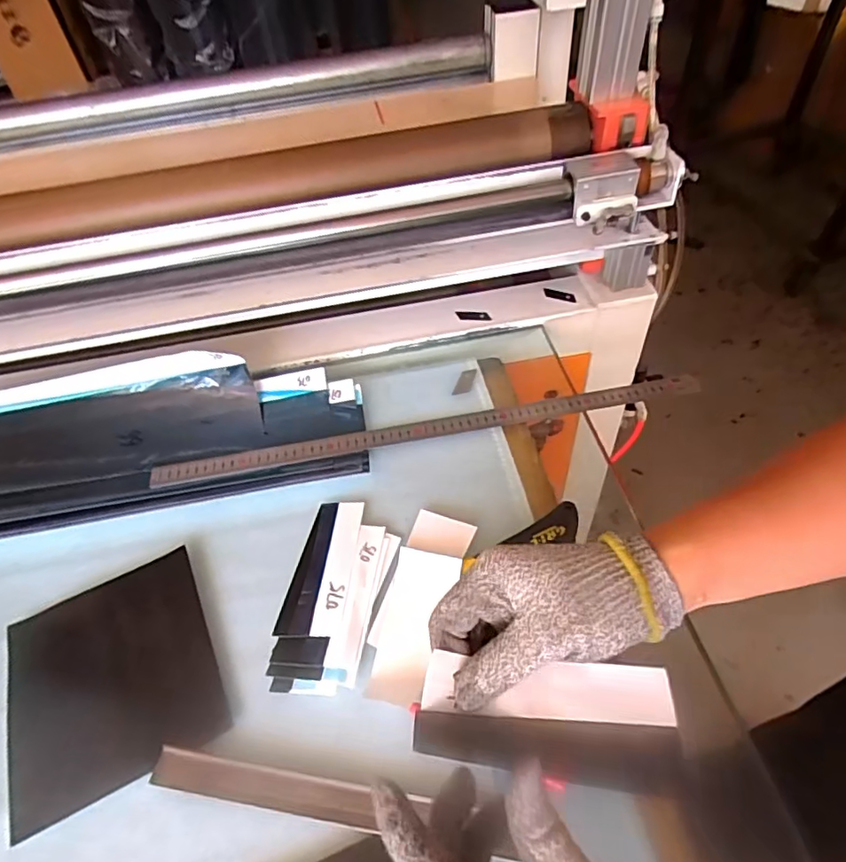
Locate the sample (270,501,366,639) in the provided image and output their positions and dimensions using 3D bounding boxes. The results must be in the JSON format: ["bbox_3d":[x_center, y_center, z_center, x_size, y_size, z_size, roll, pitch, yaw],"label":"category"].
[{"bbox_3d":[-0.094,0.128,0.542,0.058,0.005,0.137,0,49,15],"label":"sample"}]

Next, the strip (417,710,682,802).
[{"bbox_3d":[0.063,0.157,0.281,0.135,0.004,0.029,10,54,-5],"label":"strip"}]

